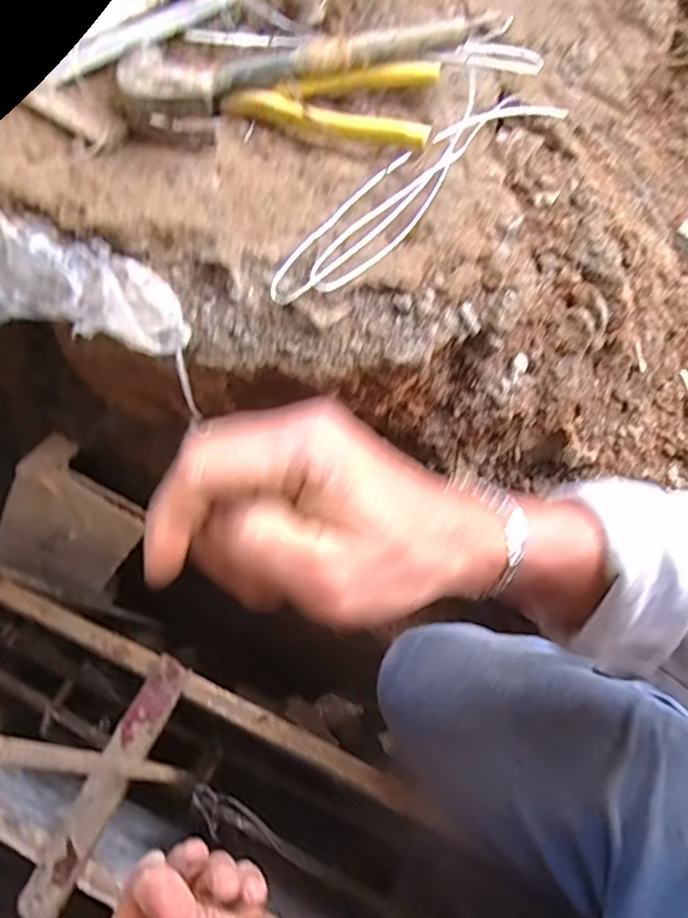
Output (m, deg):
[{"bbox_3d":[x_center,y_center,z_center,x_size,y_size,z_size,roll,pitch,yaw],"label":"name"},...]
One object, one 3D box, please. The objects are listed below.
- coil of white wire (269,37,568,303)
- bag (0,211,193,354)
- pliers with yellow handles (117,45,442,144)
[{"bbox_3d":[0.080,-0.223,0.423,0.099,0.017,0.372,23,60,13],"label":"coil of white wire"},{"bbox_3d":[-0.168,-0.104,0.368,0.161,0.043,0.061,12,59,7],"label":"bag"},{"bbox_3d":[-0.045,-0.260,0.424,0.221,0.034,0.102,2,58,0],"label":"pliers with yellow handles"}]

